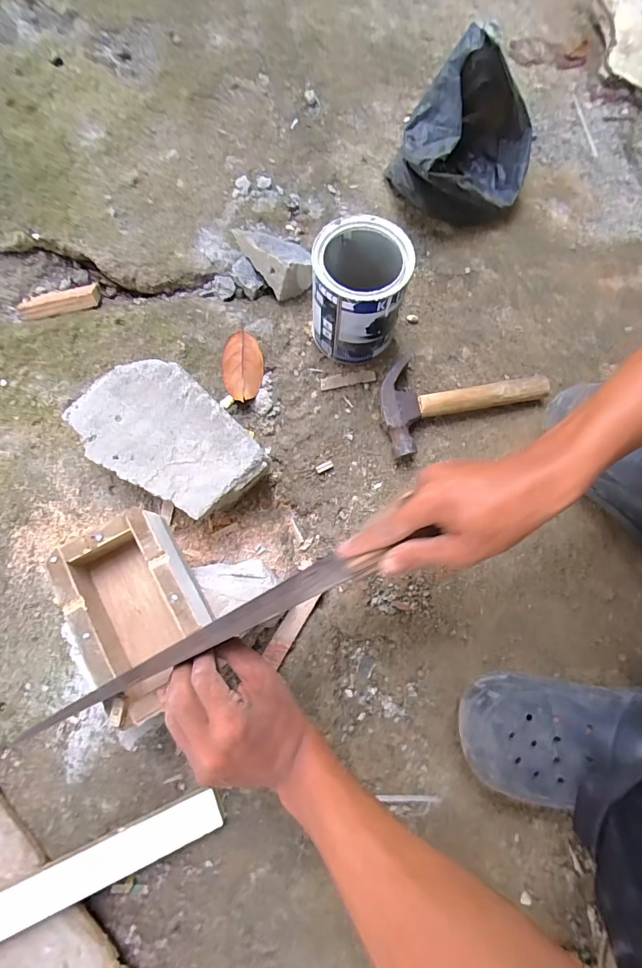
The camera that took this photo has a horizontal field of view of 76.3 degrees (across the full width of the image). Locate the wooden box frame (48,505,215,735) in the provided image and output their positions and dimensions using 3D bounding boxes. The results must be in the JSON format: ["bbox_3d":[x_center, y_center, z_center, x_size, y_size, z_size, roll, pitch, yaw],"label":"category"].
[{"bbox_3d":[-0.165,0.112,0.372,0.104,0.042,0.162,-29,80,-6],"label":"wooden box frame"}]

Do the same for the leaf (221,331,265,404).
[{"bbox_3d":[-0.104,-0.157,0.545,0.052,0.012,0.094,-2,78,-1],"label":"leaf"}]

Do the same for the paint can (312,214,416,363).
[{"bbox_3d":[0.043,-0.228,0.503,0.105,0.134,0.112,0,78,-1],"label":"paint can"}]

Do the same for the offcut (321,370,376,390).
[{"bbox_3d":[0.036,-0.140,0.545,0.073,0.004,0.019,-10,79,-3],"label":"offcut"}]

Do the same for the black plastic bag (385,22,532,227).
[{"bbox_3d":[0.198,-0.458,0.560,0.181,0.132,0.171,23,79,4],"label":"black plastic bag"}]

